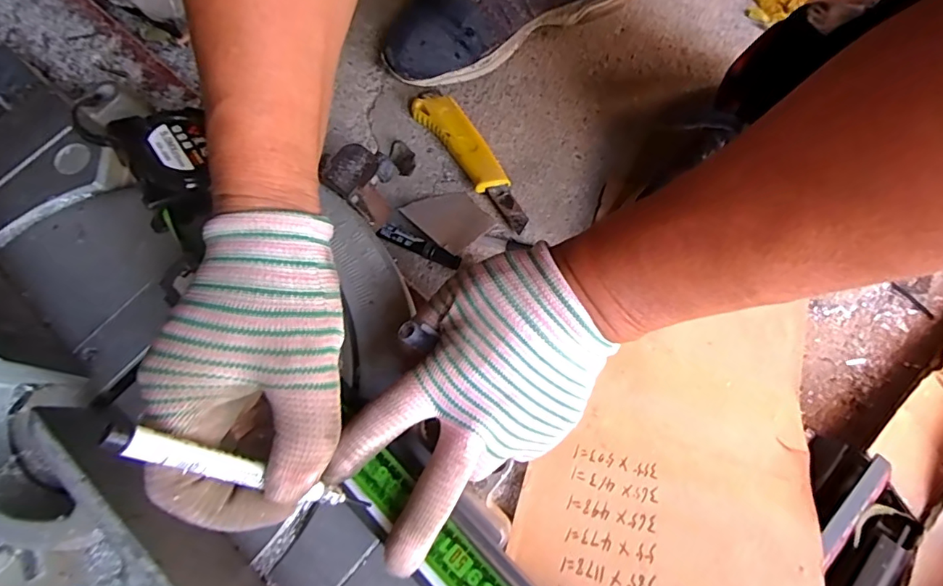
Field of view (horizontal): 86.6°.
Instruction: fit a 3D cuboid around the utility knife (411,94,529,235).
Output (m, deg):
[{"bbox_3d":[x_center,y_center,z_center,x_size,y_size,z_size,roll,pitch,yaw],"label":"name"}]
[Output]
[{"bbox_3d":[0.002,-0.131,0.476,0.038,0.019,0.171,-34,71,-10],"label":"utility knife"}]

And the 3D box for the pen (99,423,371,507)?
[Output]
[{"bbox_3d":[-0.093,0.081,0.219,0.007,0.131,0.010,9,66,39],"label":"pen"}]

